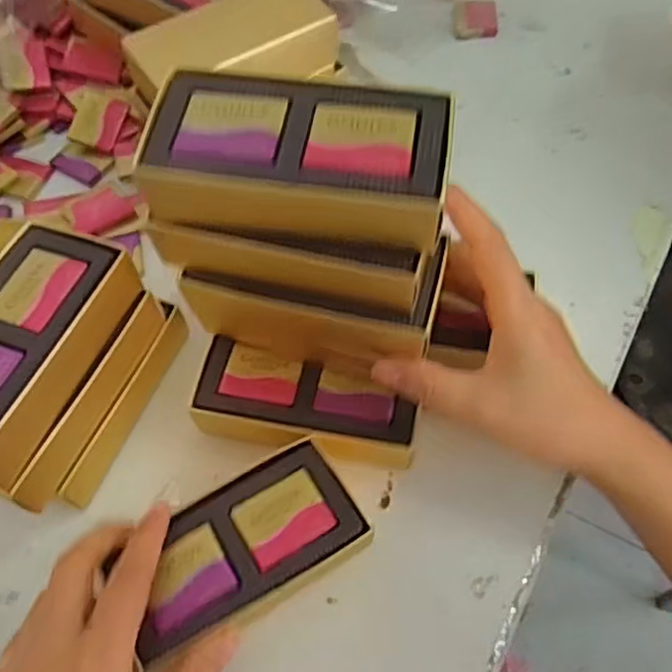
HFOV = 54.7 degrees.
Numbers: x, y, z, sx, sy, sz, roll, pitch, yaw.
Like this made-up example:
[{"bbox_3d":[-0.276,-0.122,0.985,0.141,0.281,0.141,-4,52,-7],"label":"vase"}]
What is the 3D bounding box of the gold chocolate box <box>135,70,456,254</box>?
[{"bbox_3d":[-0.014,-0.068,0.248,0.111,0.021,0.064,7,61,5],"label":"gold chocolate box"}]

